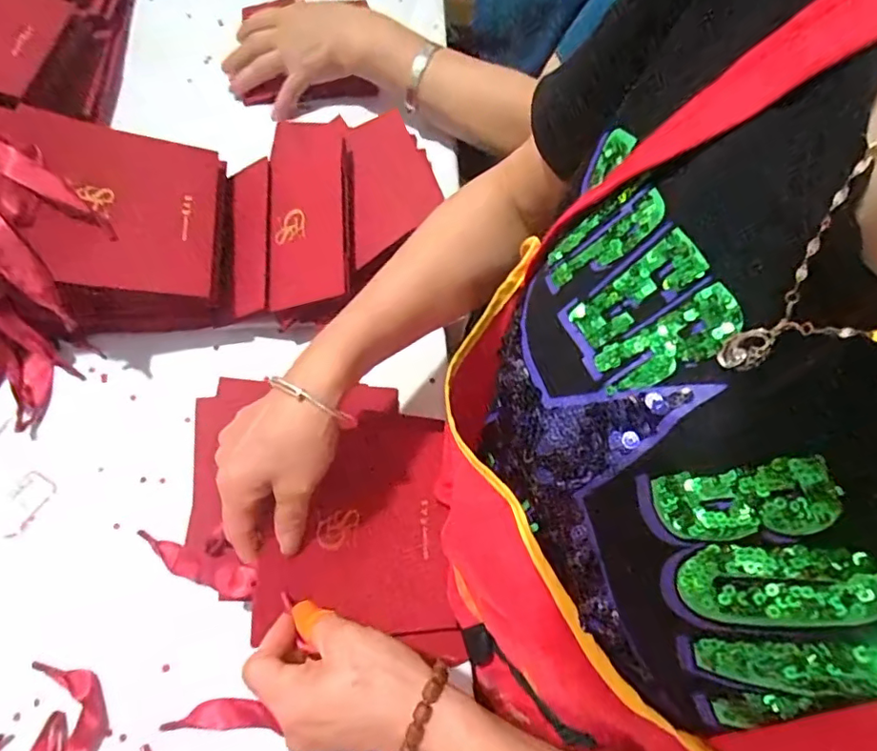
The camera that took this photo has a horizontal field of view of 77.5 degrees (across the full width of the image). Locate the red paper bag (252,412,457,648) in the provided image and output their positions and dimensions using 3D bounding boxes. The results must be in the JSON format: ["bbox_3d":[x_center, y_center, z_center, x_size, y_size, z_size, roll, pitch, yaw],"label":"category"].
[{"bbox_3d":[-0.056,0.098,0.382,0.133,0.016,0.151,6,69,-27],"label":"red paper bag"}]

